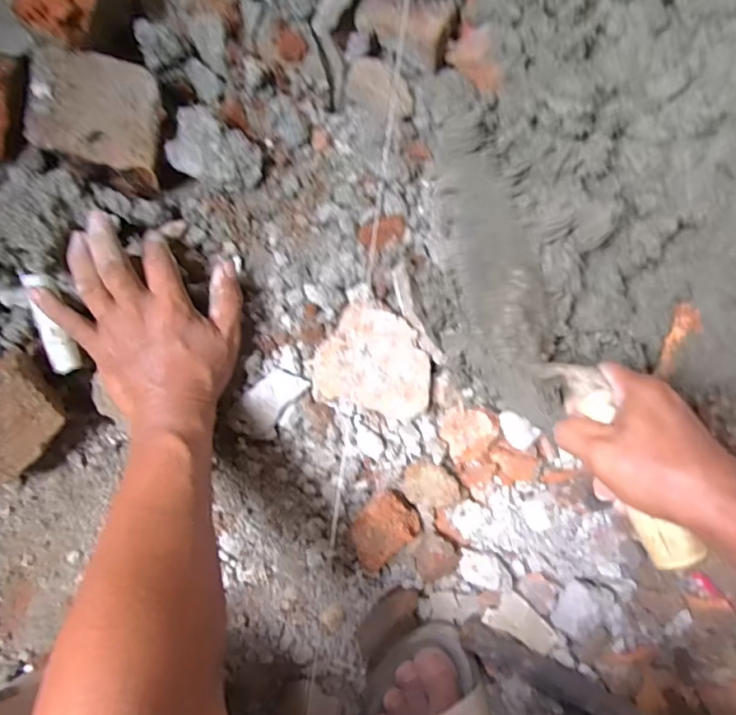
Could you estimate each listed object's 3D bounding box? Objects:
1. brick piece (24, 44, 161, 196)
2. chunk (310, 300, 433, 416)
[{"bbox_3d":[-0.190,-0.170,0.361,0.082,0.031,0.080,6,88,-14],"label":"brick piece"},{"bbox_3d":[0.007,0.002,0.409,0.091,0.022,0.078,15,93,-5],"label":"chunk"}]

